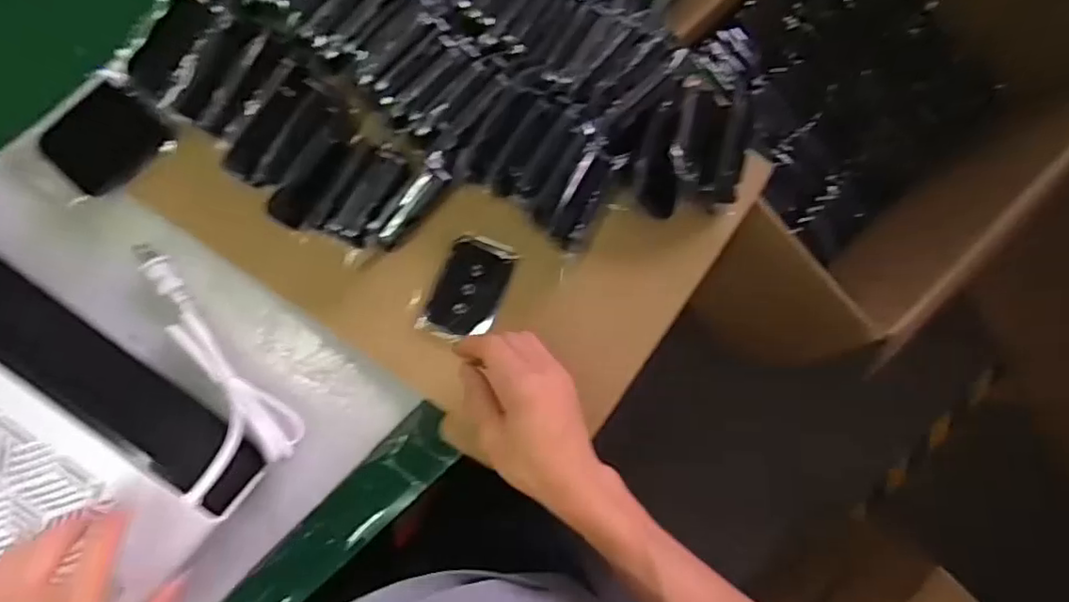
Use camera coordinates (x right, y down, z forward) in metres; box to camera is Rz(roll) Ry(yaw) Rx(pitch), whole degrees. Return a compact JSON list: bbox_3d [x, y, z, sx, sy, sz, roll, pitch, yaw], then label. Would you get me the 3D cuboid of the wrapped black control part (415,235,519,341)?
[{"bbox_3d":[-0.057,-0.009,0.540,0.059,0.010,0.095,25,88,-8],"label":"wrapped black control part"}]

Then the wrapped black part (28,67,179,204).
[{"bbox_3d":[-0.342,-0.125,0.480,0.075,0.051,0.104,44,86,-7],"label":"wrapped black part"}]

